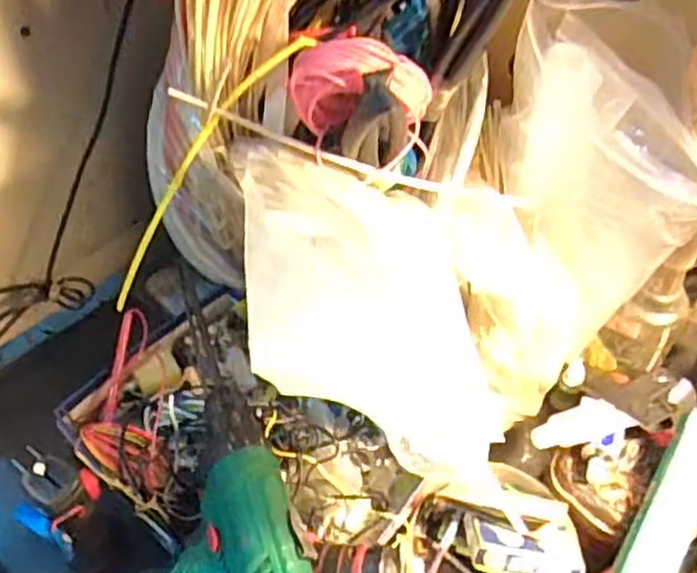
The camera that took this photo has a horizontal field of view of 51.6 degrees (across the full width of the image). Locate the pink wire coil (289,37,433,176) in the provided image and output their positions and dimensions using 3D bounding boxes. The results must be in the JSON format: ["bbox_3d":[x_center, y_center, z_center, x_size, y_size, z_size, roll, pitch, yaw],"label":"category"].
[{"bbox_3d":[0.009,-0.117,0.466,0.089,0.079,0.050,-15,54,-13],"label":"pink wire coil"}]

